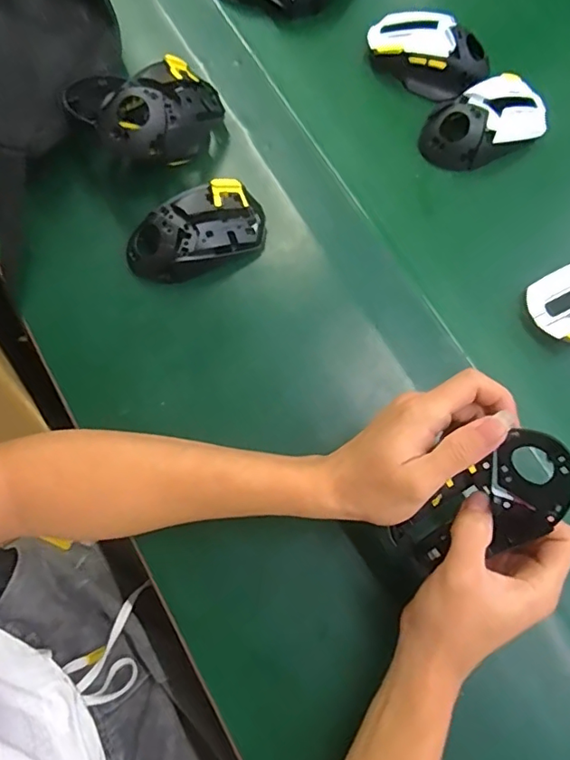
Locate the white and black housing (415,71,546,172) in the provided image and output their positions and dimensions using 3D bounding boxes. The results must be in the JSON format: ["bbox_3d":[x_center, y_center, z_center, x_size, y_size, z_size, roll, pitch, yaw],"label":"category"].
[{"bbox_3d":[0.184,-0.237,0.485,0.115,0.034,0.061,-25,77,-6],"label":"white and black housing"}]

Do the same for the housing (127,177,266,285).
[{"bbox_3d":[-0.078,-0.127,0.453,0.122,0.037,0.066,-23,77,-5],"label":"housing"}]

